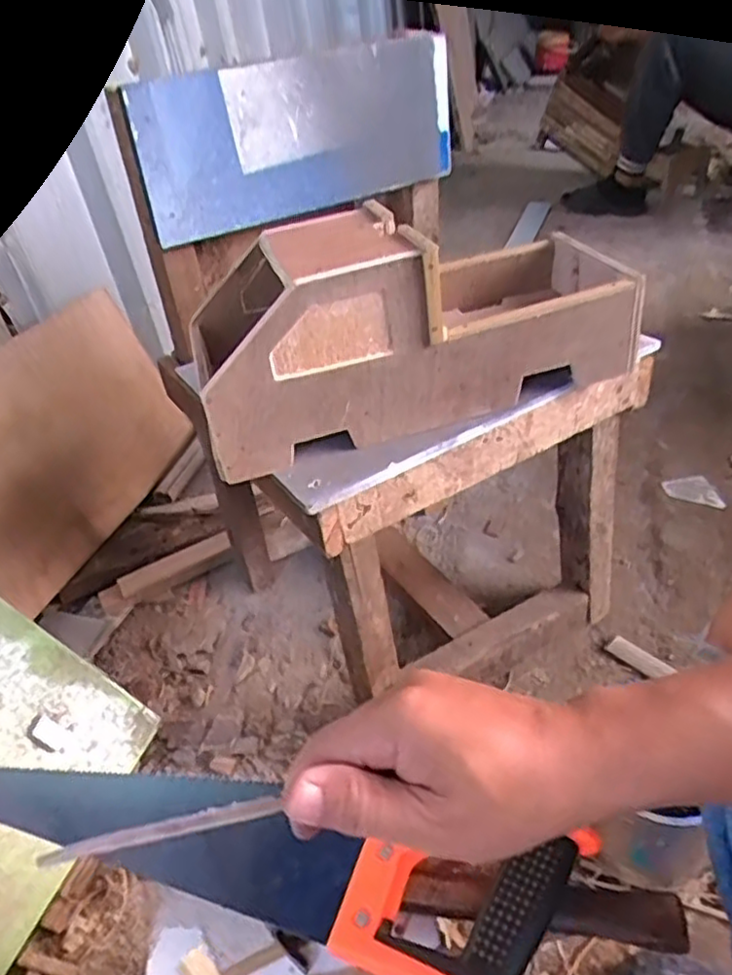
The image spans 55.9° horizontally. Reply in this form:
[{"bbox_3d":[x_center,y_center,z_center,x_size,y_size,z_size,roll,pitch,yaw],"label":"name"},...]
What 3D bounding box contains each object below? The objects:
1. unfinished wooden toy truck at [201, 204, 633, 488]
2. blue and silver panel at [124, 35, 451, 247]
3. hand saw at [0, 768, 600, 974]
[{"bbox_3d":[0.039,-0.166,0.638,0.386,0.151,0.176,-13,41,-6],"label":"unfinished wooden toy truck"},{"bbox_3d":[-0.068,-0.373,0.734,0.343,0.147,0.027,-22,42,-17],"label":"blue and silver panel"},{"bbox_3d":[-0.087,0.228,0.424,0.420,0.028,0.102,3,41,13],"label":"hand saw"}]

